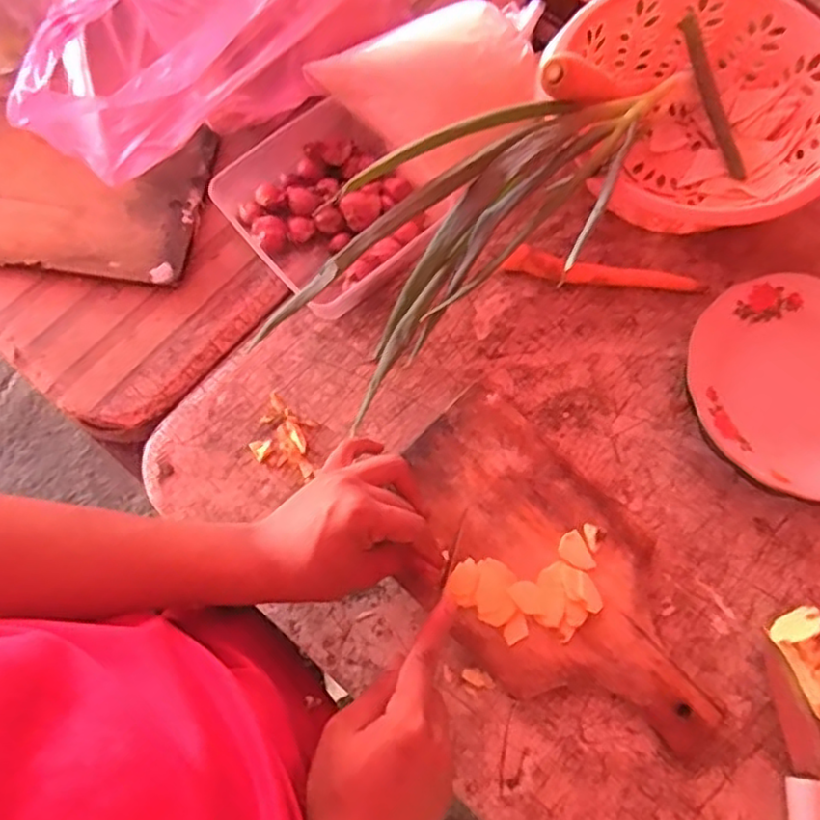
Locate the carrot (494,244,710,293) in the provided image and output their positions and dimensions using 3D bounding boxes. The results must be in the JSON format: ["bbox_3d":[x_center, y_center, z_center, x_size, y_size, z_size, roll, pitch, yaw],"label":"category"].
[{"bbox_3d":[0.170,-0.119,0.584,0.169,0.019,0.017,11,75,3],"label":"carrot"}]

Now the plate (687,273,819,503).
[{"bbox_3d":[0.315,-0.017,0.540,0.175,0.045,0.178,0,75,0],"label":"plate"}]

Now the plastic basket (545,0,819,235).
[{"bbox_3d":[0.256,-0.257,0.578,0.207,0.102,0.236,-15,76,-4],"label":"plastic basket"}]

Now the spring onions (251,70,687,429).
[{"bbox_3d":[0.073,-0.159,0.517,0.410,0.092,0.126,-38,79,-10],"label":"spring onions"}]

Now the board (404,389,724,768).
[{"bbox_3d":[0.107,0.129,0.508,0.294,0.027,0.157,44,79,10],"label":"board"}]

